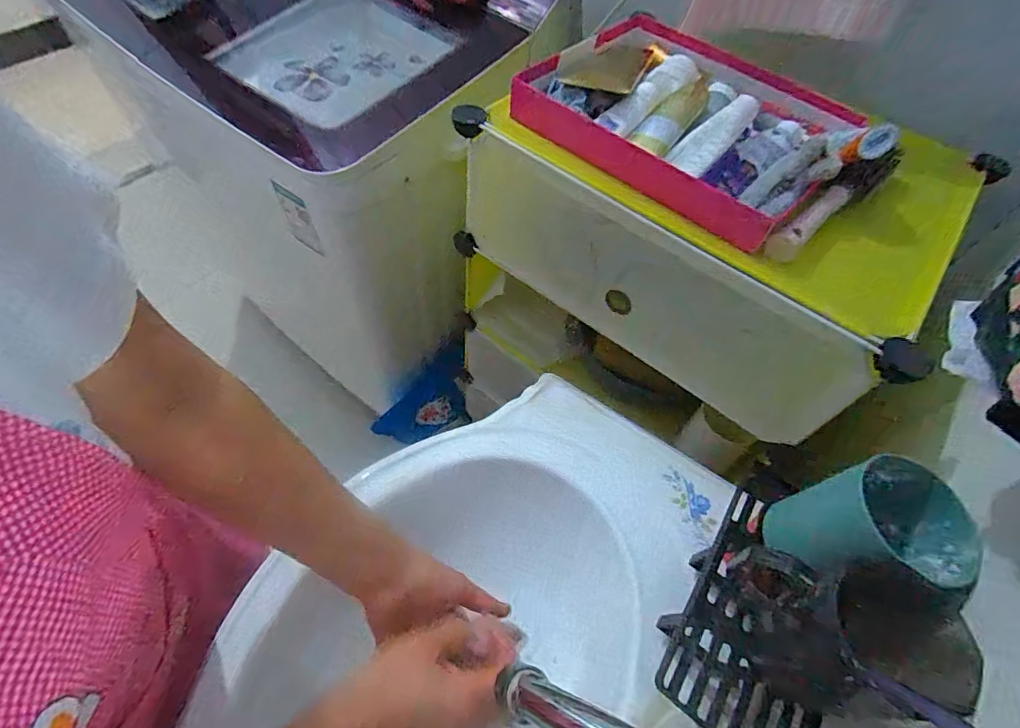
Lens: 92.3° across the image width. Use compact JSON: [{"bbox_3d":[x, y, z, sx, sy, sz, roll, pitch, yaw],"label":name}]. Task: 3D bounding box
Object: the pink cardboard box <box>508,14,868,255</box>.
[{"bbox_3d":[0.178,-0.266,0.514,0.320,0.043,0.262,38,62,19],"label":"pink cardboard box"}]

